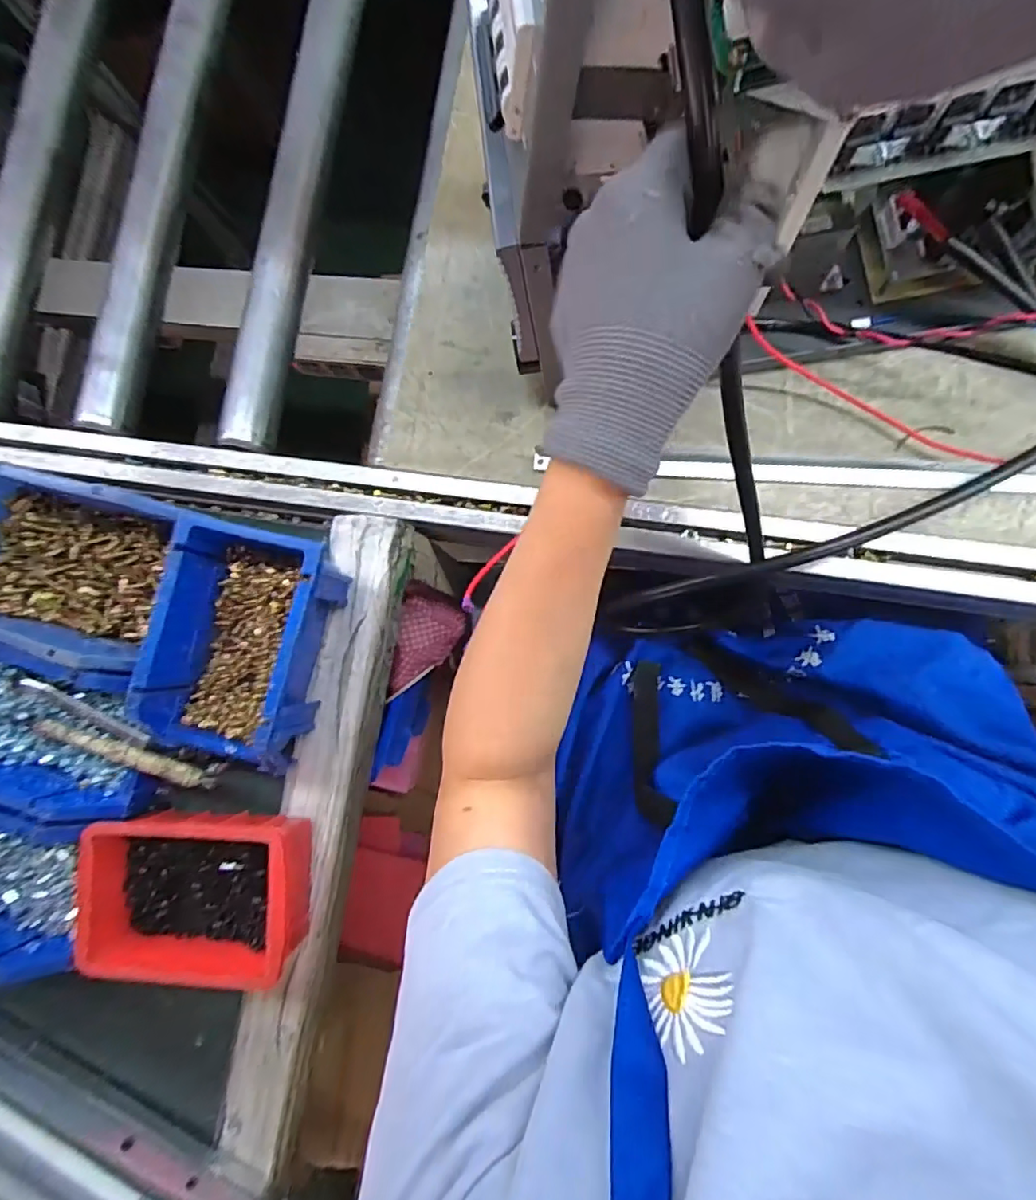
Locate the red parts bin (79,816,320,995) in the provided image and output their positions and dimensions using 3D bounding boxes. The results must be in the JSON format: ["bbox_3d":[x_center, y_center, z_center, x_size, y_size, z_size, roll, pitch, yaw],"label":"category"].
[{"bbox_3d":[-0.222,0.204,0.395,0.155,0.058,0.106,-6,83,6],"label":"red parts bin"}]

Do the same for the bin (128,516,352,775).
[{"bbox_3d":[-0.191,0.033,0.398,0.105,0.072,0.157,12,85,8],"label":"bin"}]

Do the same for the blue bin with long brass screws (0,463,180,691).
[{"bbox_3d":[-0.333,-0.023,0.412,0.171,0.069,0.124,14,85,8],"label":"blue bin with long brass screws"}]

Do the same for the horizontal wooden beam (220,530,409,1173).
[{"bbox_3d":[-0.145,0.147,0.433,0.061,0.035,0.428,8,84,8],"label":"horizontal wooden beam"}]

